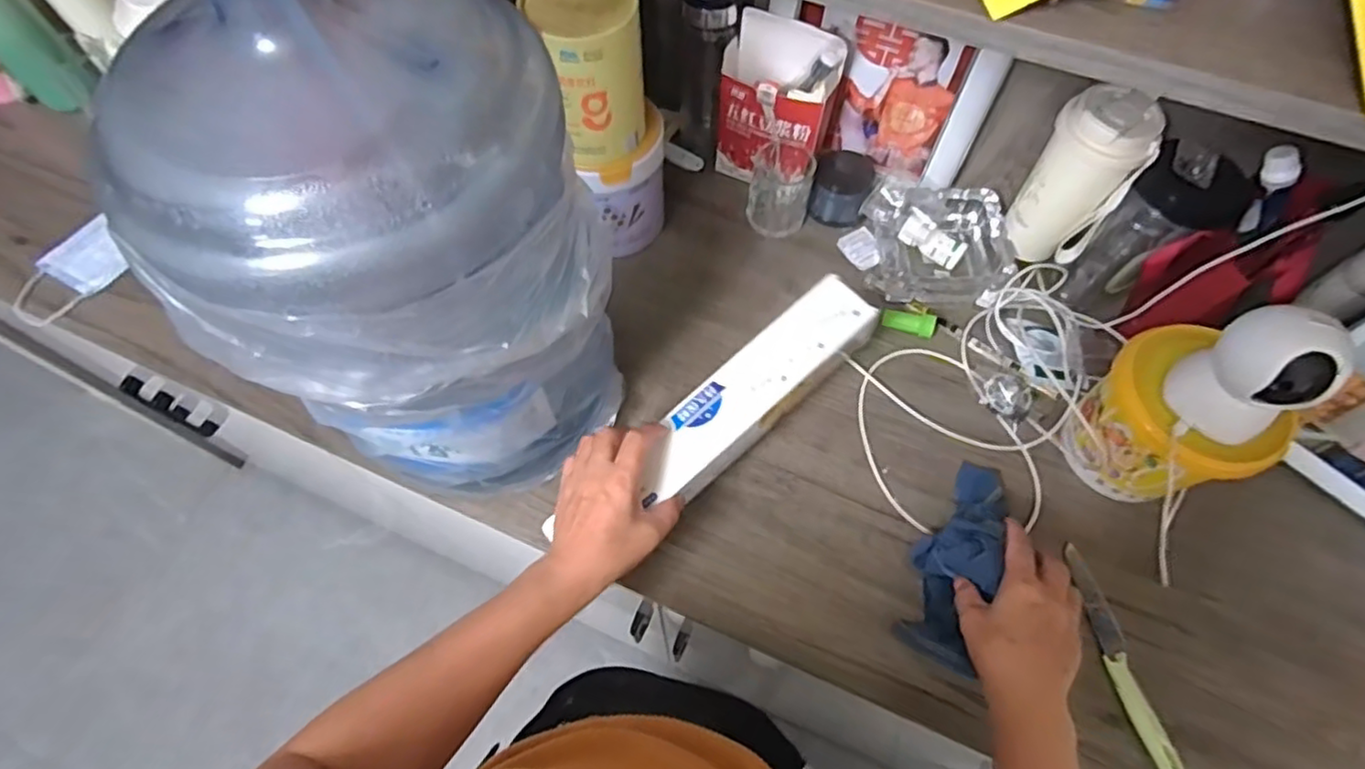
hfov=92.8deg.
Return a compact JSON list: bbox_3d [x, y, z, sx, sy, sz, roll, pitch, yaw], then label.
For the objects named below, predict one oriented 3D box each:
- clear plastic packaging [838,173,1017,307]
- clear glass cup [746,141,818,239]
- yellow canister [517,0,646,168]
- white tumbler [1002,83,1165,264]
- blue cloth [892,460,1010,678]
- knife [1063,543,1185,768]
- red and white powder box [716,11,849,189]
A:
[{"bbox_3d":[0.277,-0.164,0.737,0.176,0.049,0.149,5,63,2],"label":"clear plastic packaging"},{"bbox_3d":[0.113,-0.226,0.750,0.068,0.079,0.065,0,63,0],"label":"clear glass cup"},{"bbox_3d":[-0.083,-0.282,0.585,0.095,0.131,0.095,-6,63,-4],"label":"yellow canister"},{"bbox_3d":[0.398,-0.207,0.660,0.090,0.160,0.074,31,67,15],"label":"white tumbler"},{"bbox_3d":[0.247,0.139,0.565,0.061,0.080,0.195,26,61,12],"label":"blue cloth"},{"bbox_3d":[0.376,0.234,0.555,0.024,0.015,0.190,-7,63,-4],"label":"knife"},{"bbox_3d":[0.101,-0.306,0.728,0.123,0.173,0.063,22,65,10],"label":"red and white powder box"}]

